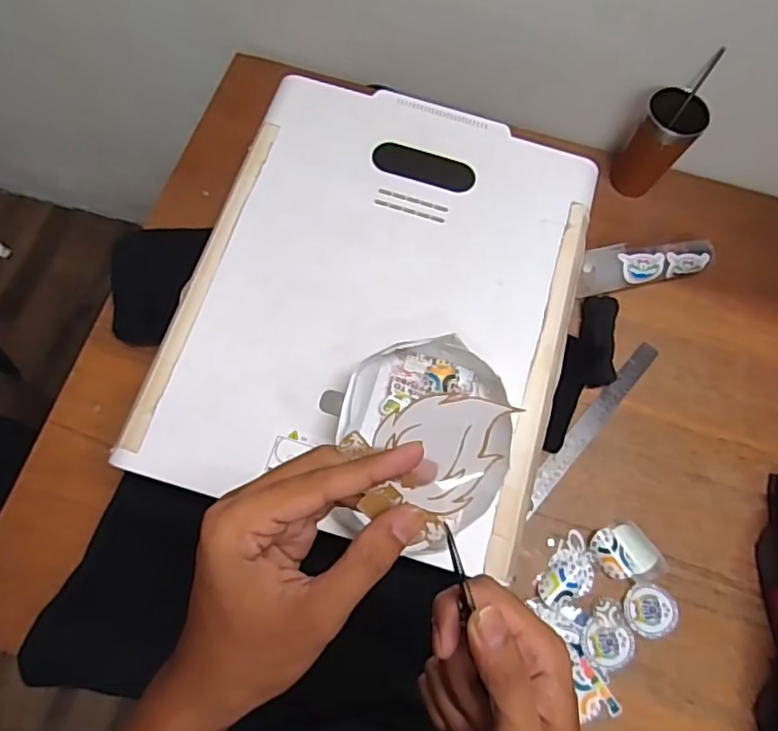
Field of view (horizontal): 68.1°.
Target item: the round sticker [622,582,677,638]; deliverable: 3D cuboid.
[{"bbox_3d":[0.312,0.294,0.687,0.061,0.009,0.059,-2,76,9],"label":"round sticker"}]

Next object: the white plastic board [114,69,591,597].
[{"bbox_3d":[-0.005,-0.083,0.620,0.398,0.039,0.492,15,73,5],"label":"white plastic board"}]

